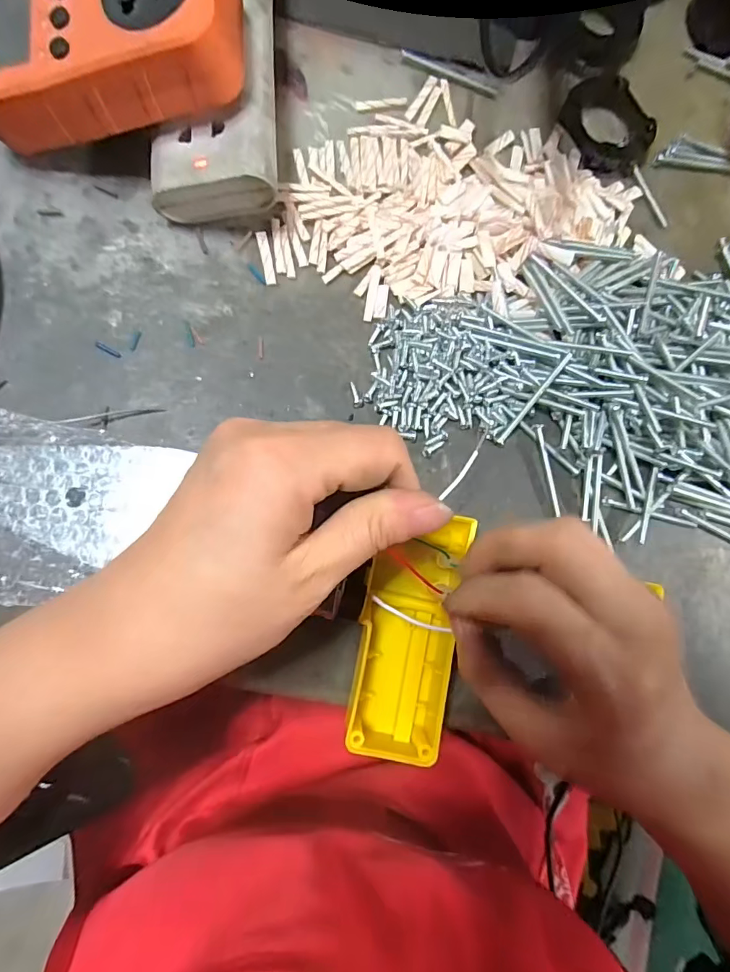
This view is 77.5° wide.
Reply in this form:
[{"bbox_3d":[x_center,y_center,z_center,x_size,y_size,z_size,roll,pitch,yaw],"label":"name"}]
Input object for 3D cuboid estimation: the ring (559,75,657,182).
[{"bbox_3d":[0.152,-0.226,0.285,0.061,0.009,0.061,1,86,-9],"label":"ring"}]

